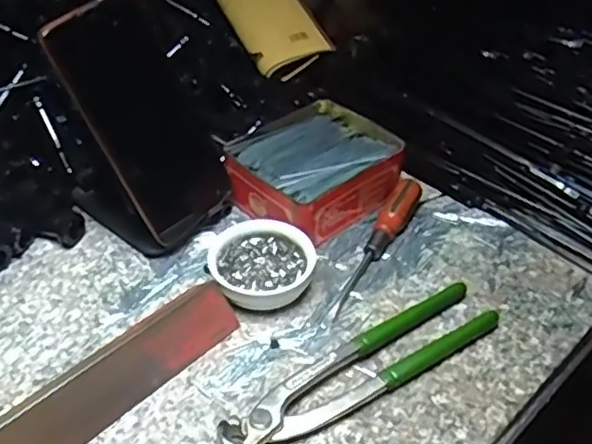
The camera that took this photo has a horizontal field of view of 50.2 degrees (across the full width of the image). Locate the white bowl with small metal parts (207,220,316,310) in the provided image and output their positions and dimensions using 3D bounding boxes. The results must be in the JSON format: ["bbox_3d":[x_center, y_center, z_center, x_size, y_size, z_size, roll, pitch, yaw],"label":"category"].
[{"bbox_3d":[-0.024,0.031,0.445,0.072,0.025,0.068,1,41,-1],"label":"white bowl with small metal parts"}]

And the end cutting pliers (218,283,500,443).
[{"bbox_3d":[0.042,0.088,0.388,0.198,0.018,0.042,-24,47,-26],"label":"end cutting pliers"}]

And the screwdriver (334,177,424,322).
[{"bbox_3d":[0.061,0.013,0.467,0.020,0.024,0.136,21,45,21],"label":"screwdriver"}]

